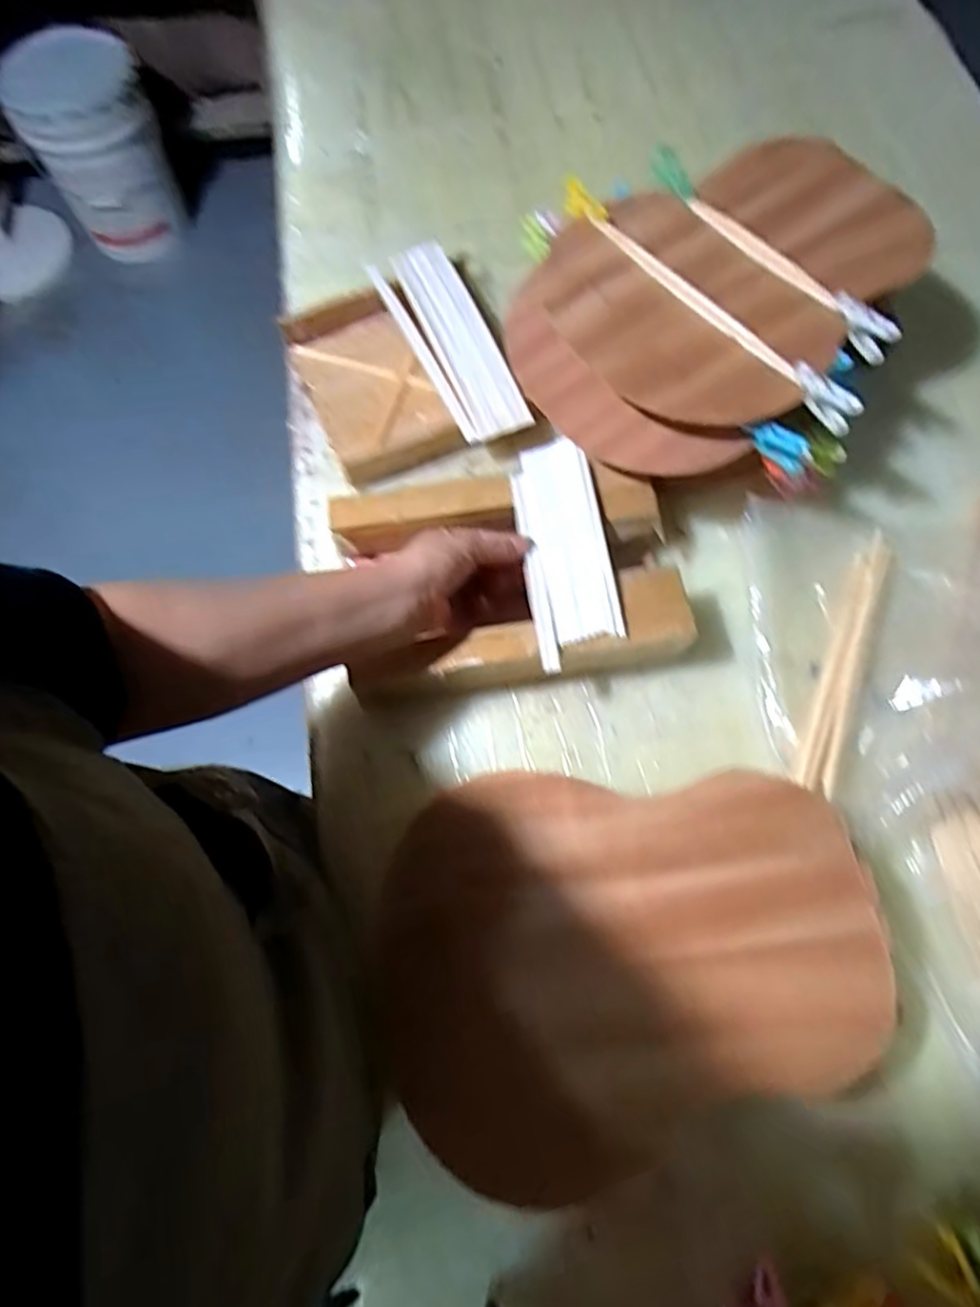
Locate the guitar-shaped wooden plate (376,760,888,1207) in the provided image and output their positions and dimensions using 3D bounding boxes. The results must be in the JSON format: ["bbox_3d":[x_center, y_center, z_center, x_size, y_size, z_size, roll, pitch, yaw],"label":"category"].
[{"bbox_3d":[0.090,0.191,0.440,0.316,0.008,0.234,-11,70,-2],"label":"guitar-shaped wooden plate"}]

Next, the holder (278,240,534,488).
[{"bbox_3d":[-0.083,-0.277,0.676,0.190,0.065,0.233,-23,71,-8],"label":"holder"}]

